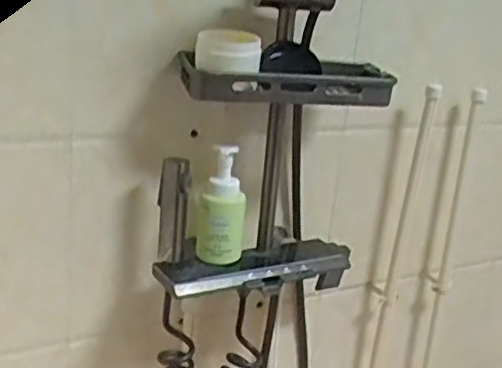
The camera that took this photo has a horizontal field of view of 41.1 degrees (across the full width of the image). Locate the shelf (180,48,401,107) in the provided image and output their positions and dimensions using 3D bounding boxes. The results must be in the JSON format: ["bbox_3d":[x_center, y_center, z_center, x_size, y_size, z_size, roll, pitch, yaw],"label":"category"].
[{"bbox_3d":[0.044,-0.134,0.878,0.267,0.046,0.104,2,18,-12],"label":"shelf"}]

